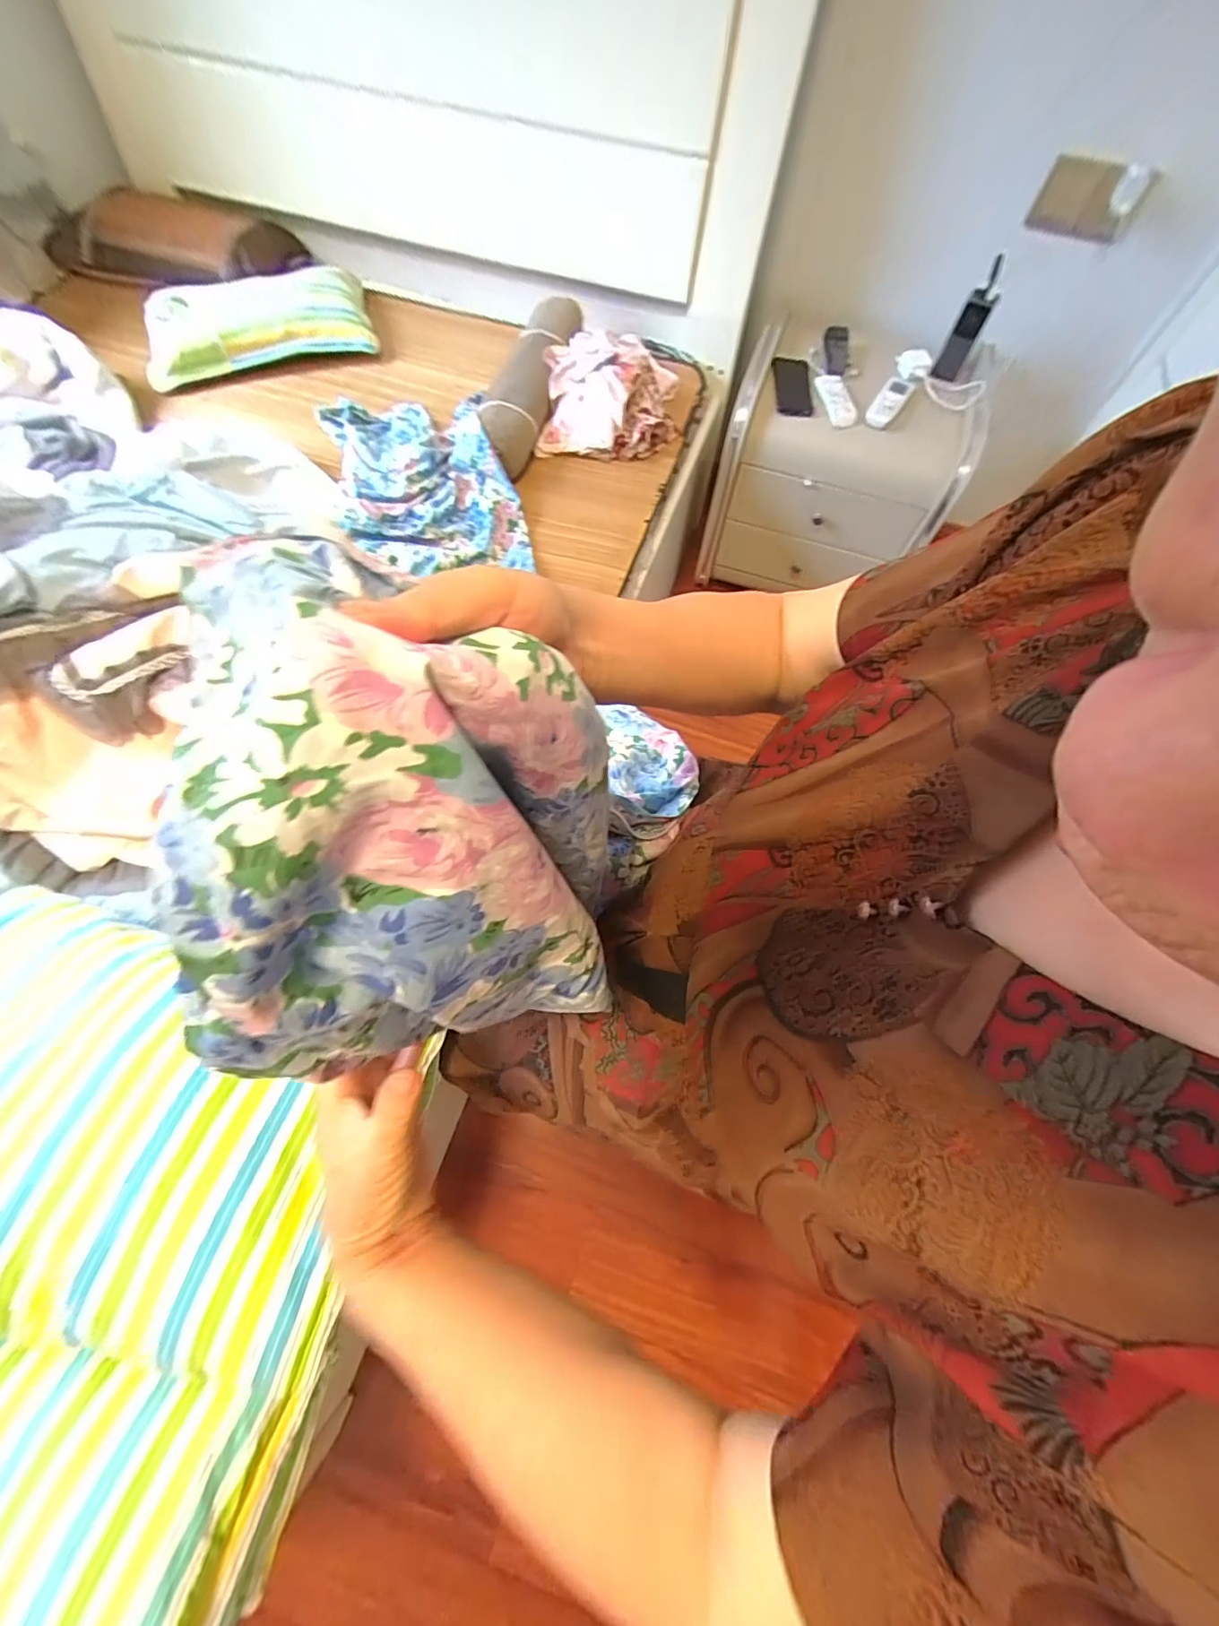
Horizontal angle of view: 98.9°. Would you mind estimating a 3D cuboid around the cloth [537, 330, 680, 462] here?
[{"bbox_3d":[0.004,-0.902,1.094,0.276,0.089,0.362,3,67,-1],"label":"cloth"}]

